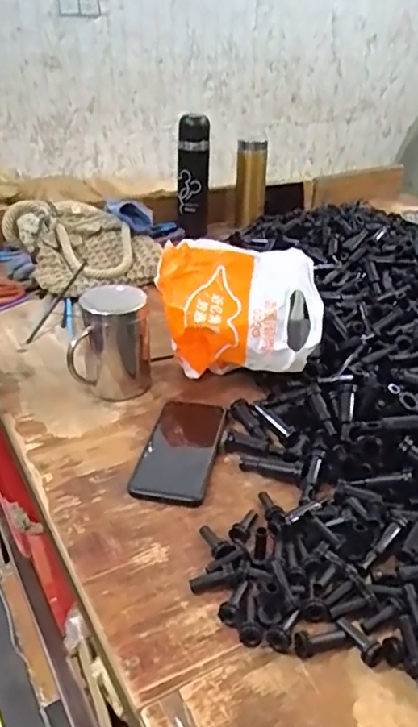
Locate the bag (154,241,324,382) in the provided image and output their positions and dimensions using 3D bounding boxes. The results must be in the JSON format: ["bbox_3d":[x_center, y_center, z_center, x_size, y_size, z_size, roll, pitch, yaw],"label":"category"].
[{"bbox_3d":[0.035,-0.064,0.722,0.198,0.130,0.118,3,31,2],"label":"bag"}]

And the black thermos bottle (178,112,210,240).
[{"bbox_3d":[-0.033,-0.378,1.201,0.064,0.239,0.065,1,31,-1],"label":"black thermos bottle"}]

